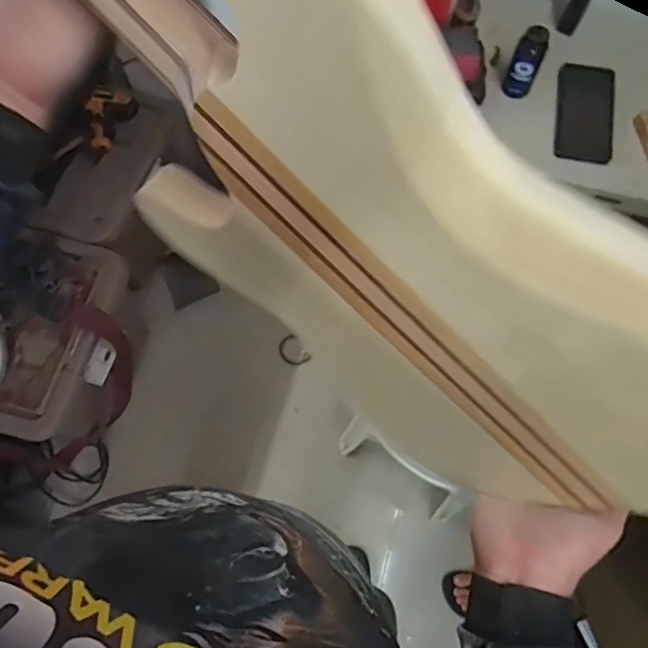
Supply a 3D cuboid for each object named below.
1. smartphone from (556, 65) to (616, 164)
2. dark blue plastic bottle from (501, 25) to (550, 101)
[{"bbox_3d":[0.372,-0.304,0.799,0.081,0.011,0.174,11,69,4],"label":"smartphone"},{"bbox_3d":[0.274,-0.354,0.758,0.038,0.099,0.029,26,71,9],"label":"dark blue plastic bottle"}]

